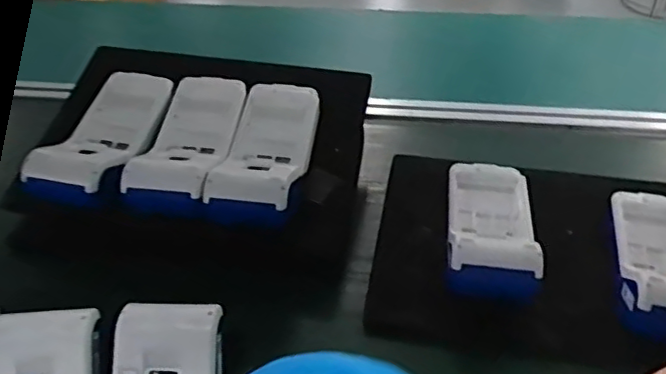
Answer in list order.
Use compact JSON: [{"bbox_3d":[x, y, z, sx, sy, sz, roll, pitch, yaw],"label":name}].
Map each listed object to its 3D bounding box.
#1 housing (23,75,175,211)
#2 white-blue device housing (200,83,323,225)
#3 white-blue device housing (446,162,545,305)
[{"bbox_3d":[-0.236,-0.052,0.640,0.091,0.041,0.190,7,41,9],"label":"housing"},{"bbox_3d":[-0.066,-0.039,0.617,0.084,0.035,0.189,4,41,6],"label":"white-blue device housing"},{"bbox_3d":[0.153,0.035,0.598,0.087,0.055,0.200,6,41,8],"label":"white-blue device housing"}]

